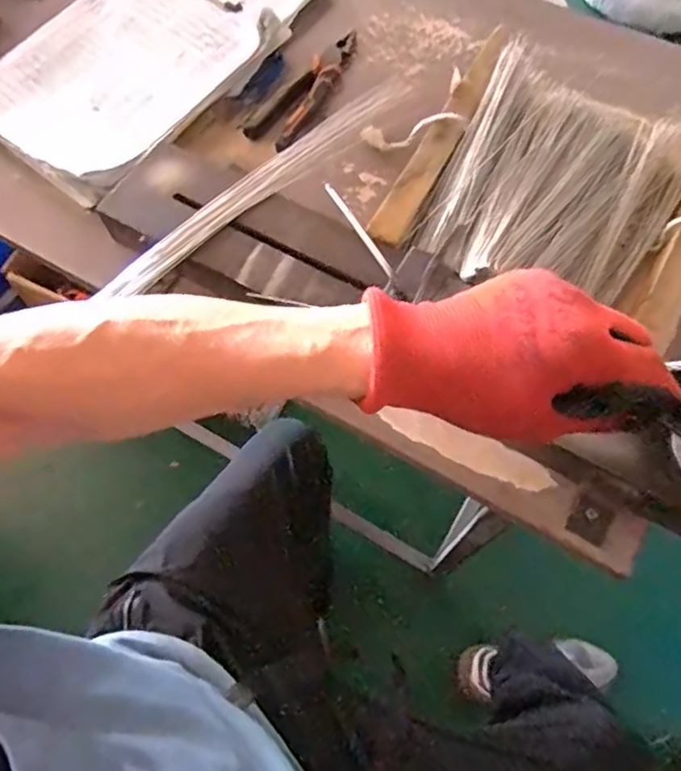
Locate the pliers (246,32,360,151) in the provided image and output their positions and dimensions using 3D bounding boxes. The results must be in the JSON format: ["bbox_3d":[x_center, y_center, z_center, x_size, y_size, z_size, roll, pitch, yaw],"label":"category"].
[{"bbox_3d":[-0.032,-0.331,0.681,0.054,0.013,0.177,38,72,16],"label":"pliers"}]

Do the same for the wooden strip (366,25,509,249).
[{"bbox_3d":[0.102,-0.240,0.584,0.032,0.016,0.263,31,76,-2],"label":"wooden strip"}]

